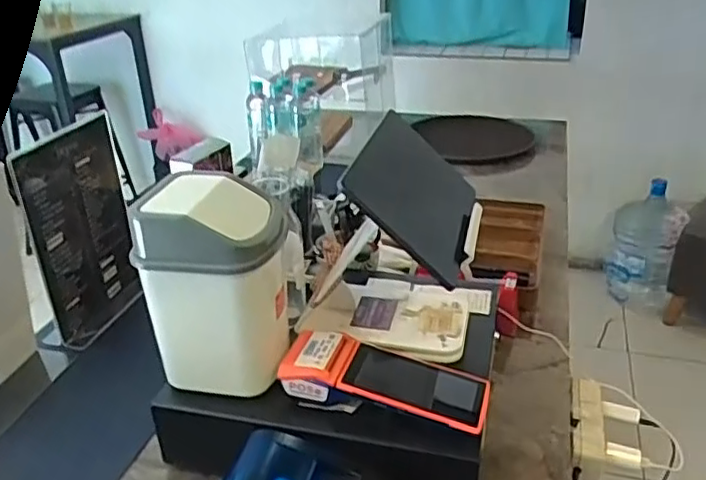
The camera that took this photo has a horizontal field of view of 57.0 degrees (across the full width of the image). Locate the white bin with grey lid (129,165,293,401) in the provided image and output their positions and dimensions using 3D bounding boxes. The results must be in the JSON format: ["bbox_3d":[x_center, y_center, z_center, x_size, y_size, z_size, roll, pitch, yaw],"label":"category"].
[{"bbox_3d":[-0.139,0.043,0.696,0.125,0.205,0.124,6,28,14],"label":"white bin with grey lid"}]

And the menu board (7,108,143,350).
[{"bbox_3d":[-0.404,-0.012,0.969,0.019,0.308,0.177,9,27,24],"label":"menu board"}]

